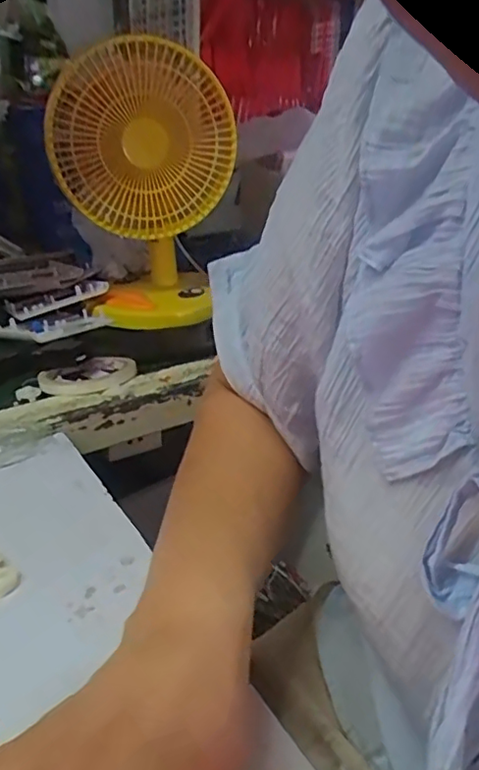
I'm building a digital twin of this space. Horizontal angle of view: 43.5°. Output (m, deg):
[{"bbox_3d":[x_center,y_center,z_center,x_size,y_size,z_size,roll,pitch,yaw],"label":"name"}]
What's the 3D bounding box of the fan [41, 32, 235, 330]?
[{"bbox_3d":[-0.114,-0.244,0.747,0.199,0.309,0.143,-3,26,-5],"label":"fan"}]

